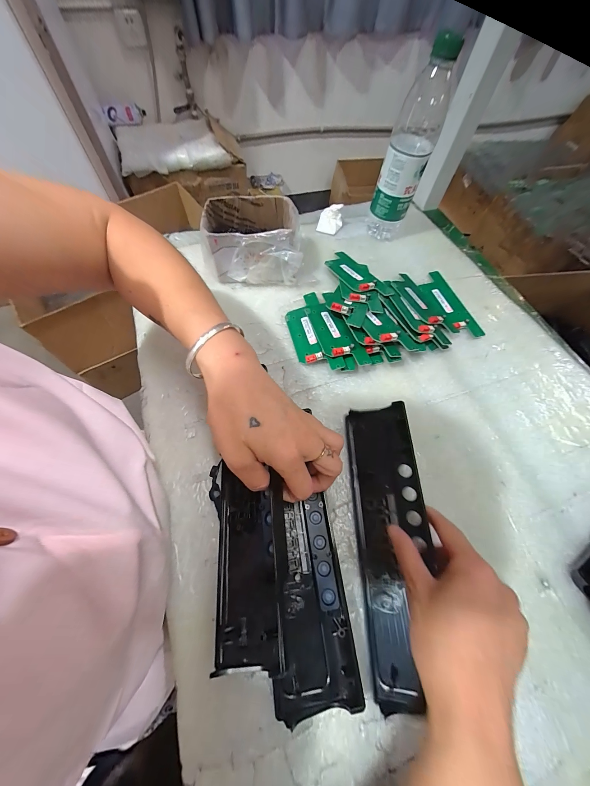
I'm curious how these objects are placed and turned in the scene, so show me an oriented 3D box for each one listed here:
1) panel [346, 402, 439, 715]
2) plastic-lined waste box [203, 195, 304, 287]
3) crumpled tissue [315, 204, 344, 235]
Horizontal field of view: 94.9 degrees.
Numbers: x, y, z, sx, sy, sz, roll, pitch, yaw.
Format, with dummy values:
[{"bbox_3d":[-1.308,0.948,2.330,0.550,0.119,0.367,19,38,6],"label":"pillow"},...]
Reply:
[{"bbox_3d":[0.092,0.132,0.258,0.066,0.013,0.241,-12,66,21],"label":"panel"},{"bbox_3d":[-0.060,-0.226,0.409,0.137,0.079,0.104,-1,63,-4],"label":"plastic-lined waste box"},{"bbox_3d":[0.063,-0.309,0.479,0.043,0.039,0.029,9,63,1],"label":"crumpled tissue"}]

